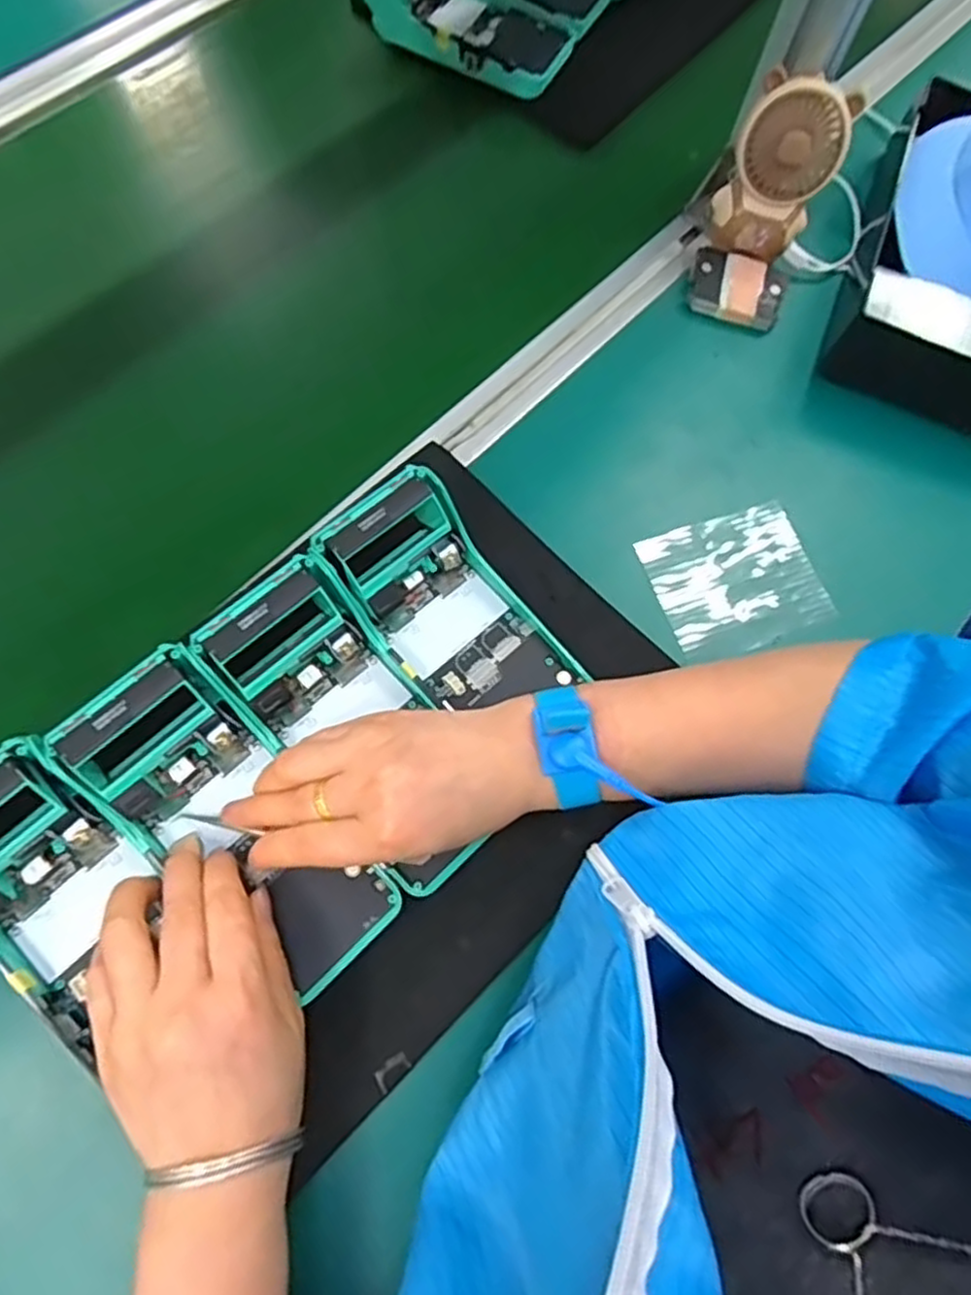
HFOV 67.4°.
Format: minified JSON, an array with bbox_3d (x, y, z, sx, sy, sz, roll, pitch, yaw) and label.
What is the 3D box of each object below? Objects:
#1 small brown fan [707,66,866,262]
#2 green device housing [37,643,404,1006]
[{"bbox_3d":[0.199,-0.319,0.498,0.065,0.102,0.056,27,71,9],"label":"small brown fan"},{"bbox_3d":[-0.122,0.086,0.359,0.072,0.048,0.171,-42,93,-15],"label":"green device housing"}]

